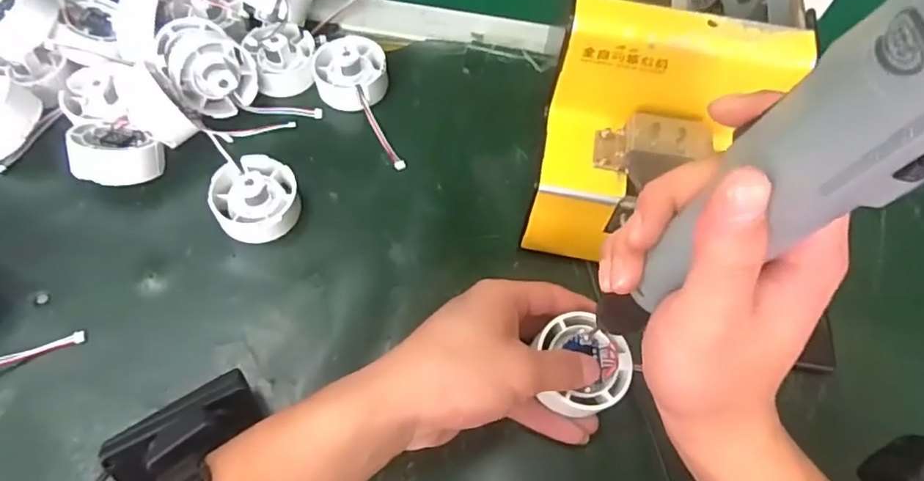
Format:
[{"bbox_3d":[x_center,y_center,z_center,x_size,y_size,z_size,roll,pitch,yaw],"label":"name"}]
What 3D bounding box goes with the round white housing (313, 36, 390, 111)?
[{"bbox_3d":[-0.084,-0.131,0.439,0.054,0.028,0.058,2,61,-3],"label":"round white housing"}]

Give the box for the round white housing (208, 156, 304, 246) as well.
[{"bbox_3d":[-0.137,-0.028,0.385,0.053,0.026,0.061,-14,63,-12],"label":"round white housing"}]

